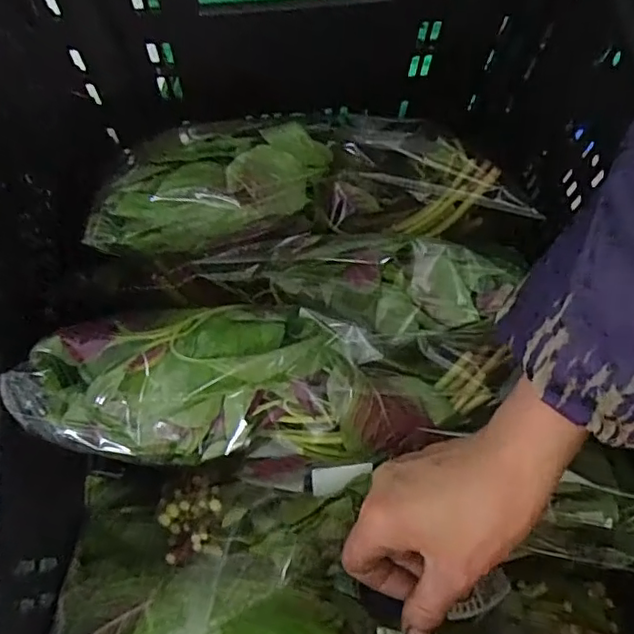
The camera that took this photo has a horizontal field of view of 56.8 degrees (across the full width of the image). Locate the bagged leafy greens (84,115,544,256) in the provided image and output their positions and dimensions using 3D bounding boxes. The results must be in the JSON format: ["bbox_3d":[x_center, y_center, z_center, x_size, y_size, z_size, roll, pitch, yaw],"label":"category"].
[{"bbox_3d":[-0.006,-0.080,0.379,0.263,0.063,0.097,-8,68,-17],"label":"bagged leafy greens"}]

